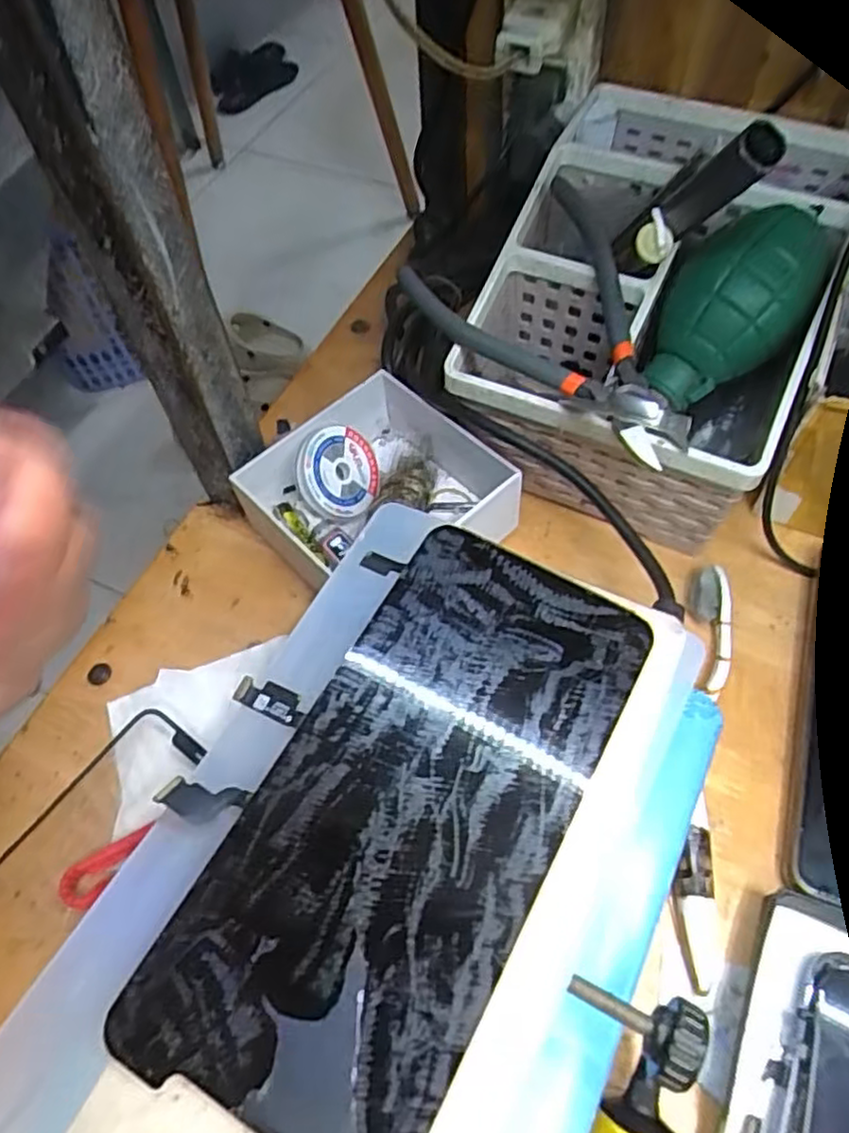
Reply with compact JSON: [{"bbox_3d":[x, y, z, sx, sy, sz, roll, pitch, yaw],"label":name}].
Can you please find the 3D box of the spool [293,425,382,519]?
[{"bbox_3d":[-0.044,-0.050,0.371,0.013,0.045,0.046,0,42,47],"label":"spool"}]

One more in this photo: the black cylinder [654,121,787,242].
[{"bbox_3d":[0.108,-0.142,0.266,0.012,0.060,0.017,-33,98,-15],"label":"black cylinder"}]

